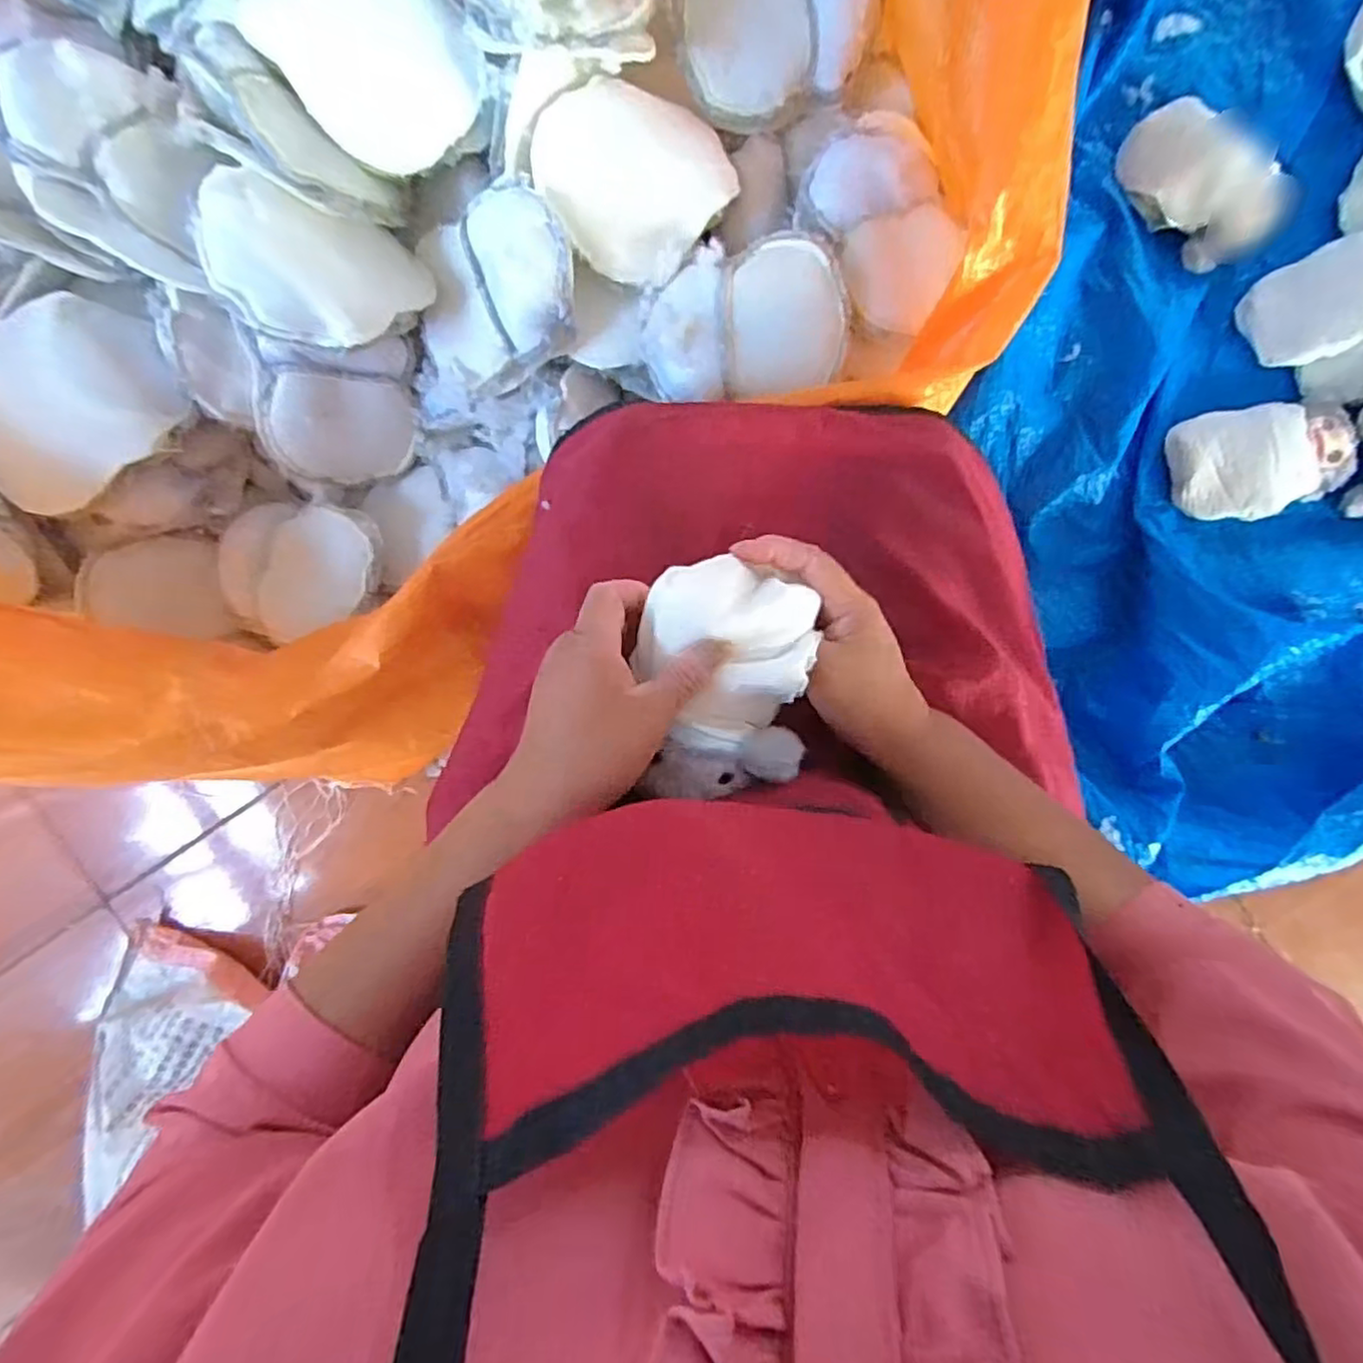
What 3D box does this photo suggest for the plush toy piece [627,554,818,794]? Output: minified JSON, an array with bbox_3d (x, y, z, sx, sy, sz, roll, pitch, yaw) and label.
[{"bbox_3d":[0.024,0.000,0.370,0.090,0.048,0.125,7,93,1],"label":"plush toy piece"}]

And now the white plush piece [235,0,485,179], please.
[{"bbox_3d":[-0.245,-0.494,0.523,0.129,0.035,0.163,-42,121,6],"label":"white plush piece"}]

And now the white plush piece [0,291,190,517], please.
[{"bbox_3d":[-0.510,-0.233,0.556,0.176,0.031,0.136,-40,91,3],"label":"white plush piece"}]

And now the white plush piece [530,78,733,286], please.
[{"bbox_3d":[-0.039,-0.429,0.569,0.144,0.046,0.156,36,94,-1],"label":"white plush piece"}]

